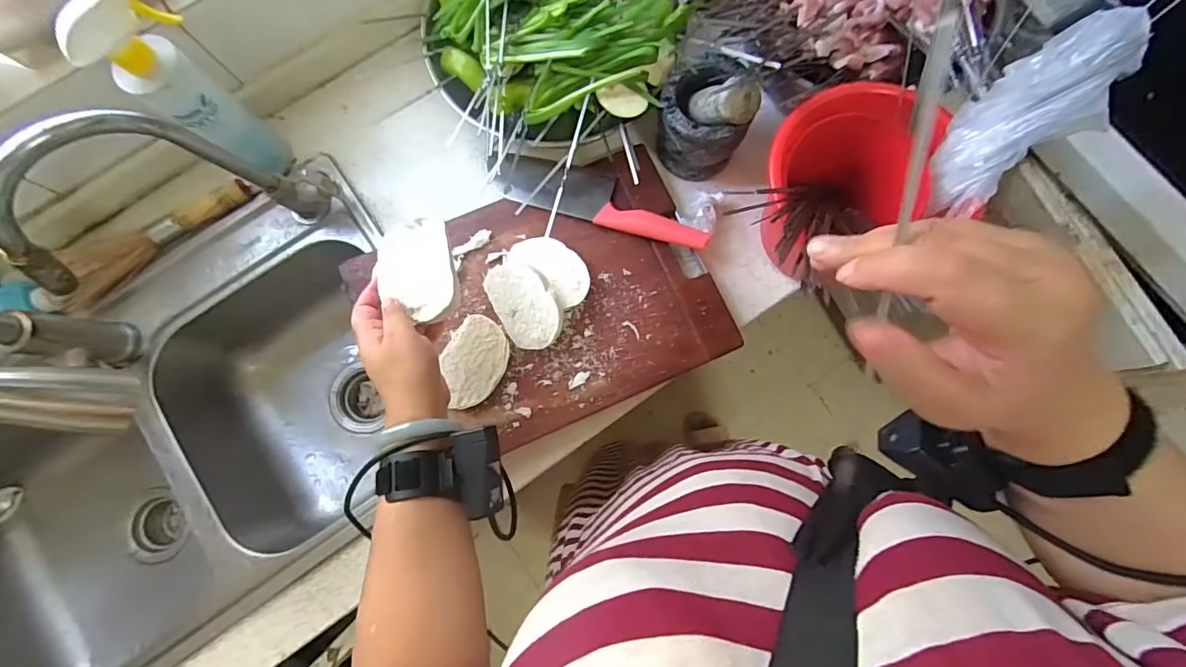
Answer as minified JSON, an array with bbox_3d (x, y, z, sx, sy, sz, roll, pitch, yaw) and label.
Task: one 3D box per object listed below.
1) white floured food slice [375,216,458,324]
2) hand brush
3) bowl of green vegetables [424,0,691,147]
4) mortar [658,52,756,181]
[{"bbox_3d":[-0.169,-0.060,0.476,0.072,0.013,0.103,-16,80,-1],"label":"white floured food slice"},{"bbox_3d":[-0.540,-0.116,0.606,0.250,0.064,0.040,-40,81,-5],"label":"hand brush"},{"bbox_3d":[-0.032,-0.343,0.567,0.289,0.130,0.254,-30,80,-4],"label":"bowl of green vegetables"},{"bbox_3d":[0.121,-0.251,0.588,0.087,0.108,0.102,1,80,2],"label":"mortar"}]

